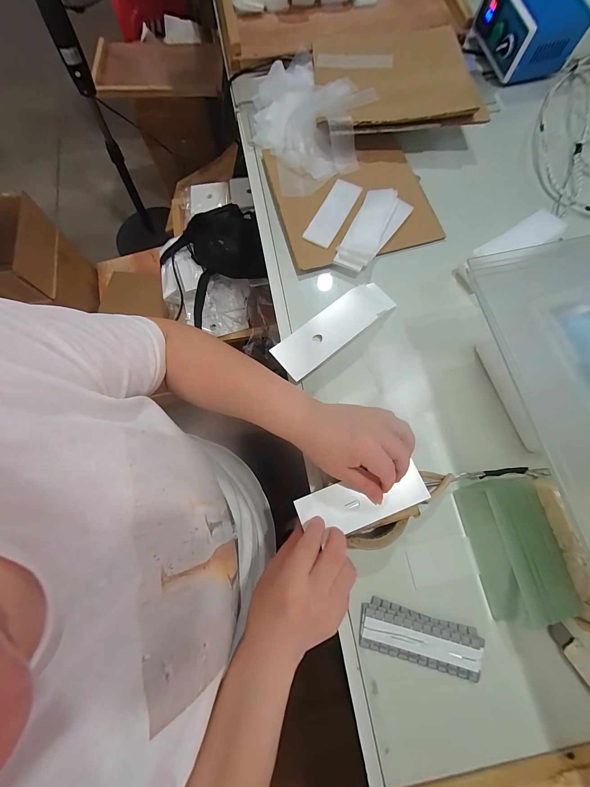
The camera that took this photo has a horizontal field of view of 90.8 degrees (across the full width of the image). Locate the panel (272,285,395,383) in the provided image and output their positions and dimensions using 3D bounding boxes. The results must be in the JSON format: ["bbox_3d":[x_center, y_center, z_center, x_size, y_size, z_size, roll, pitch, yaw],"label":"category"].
[{"bbox_3d":[0.063,-0.094,0.409,0.189,0.035,0.066,-39,77,-10],"label":"panel"}]

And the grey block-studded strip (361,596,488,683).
[{"bbox_3d":[0.140,0.272,0.322,0.132,0.004,0.049,14,75,5],"label":"grey block-studded strip"}]

